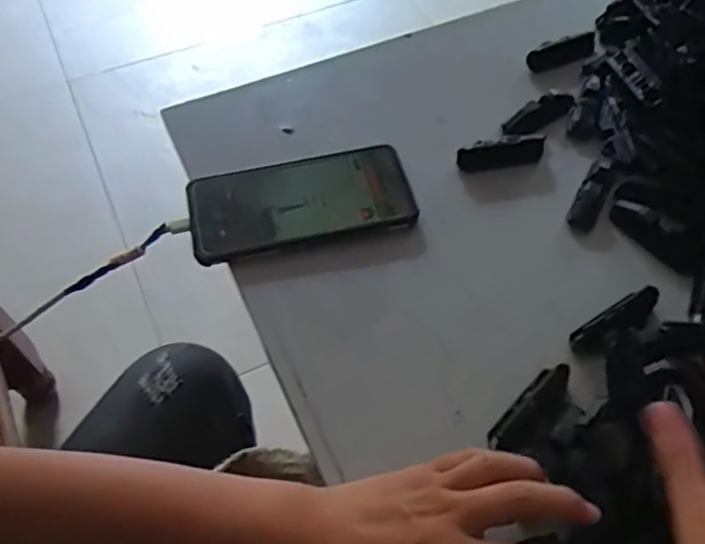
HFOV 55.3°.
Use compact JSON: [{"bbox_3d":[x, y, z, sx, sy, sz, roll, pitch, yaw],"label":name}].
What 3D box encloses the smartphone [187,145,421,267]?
[{"bbox_3d":[-0.039,-0.057,0.516,0.166,0.014,0.081,-10,59,-9],"label":"smartphone"}]

